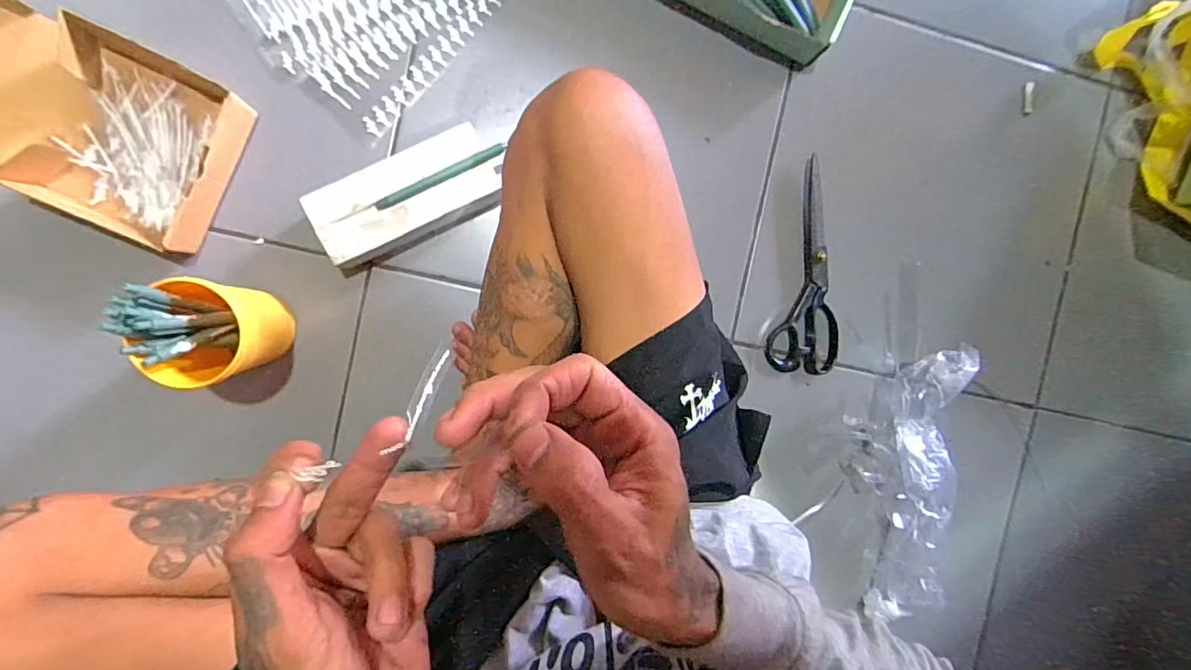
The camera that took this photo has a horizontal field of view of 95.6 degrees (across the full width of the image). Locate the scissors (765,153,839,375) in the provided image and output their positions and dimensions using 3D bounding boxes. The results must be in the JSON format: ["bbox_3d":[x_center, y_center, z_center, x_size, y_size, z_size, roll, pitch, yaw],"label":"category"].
[{"bbox_3d":[0.257,-0.074,0.619,0.085,0.019,0.239,9,92,-8],"label":"scissors"}]

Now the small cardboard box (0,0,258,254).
[{"bbox_3d":[-0.533,-0.224,0.502,0.363,0.050,0.164,23,90,-10],"label":"small cardboard box"}]

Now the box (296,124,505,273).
[{"bbox_3d":[-0.189,-0.139,0.554,0.184,0.052,0.088,-26,96,-5],"label":"box"}]

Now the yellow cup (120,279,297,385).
[{"bbox_3d":[-0.333,-0.004,0.492,0.080,0.127,0.090,10,92,-8],"label":"yellow cup"}]

